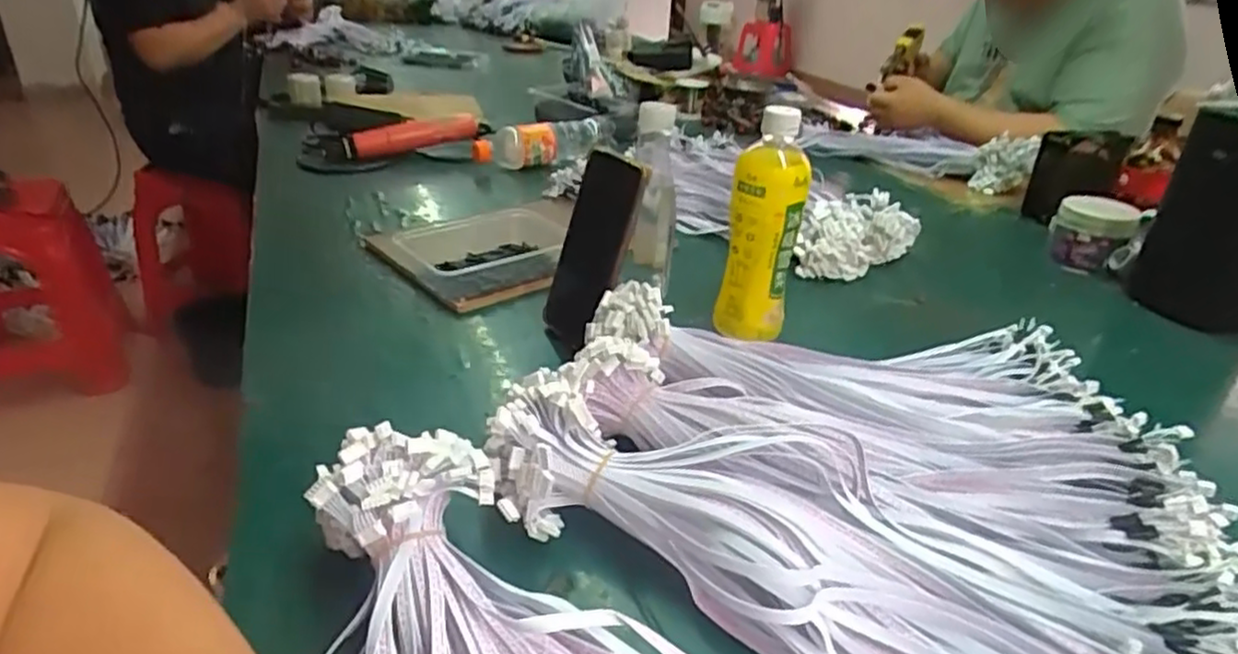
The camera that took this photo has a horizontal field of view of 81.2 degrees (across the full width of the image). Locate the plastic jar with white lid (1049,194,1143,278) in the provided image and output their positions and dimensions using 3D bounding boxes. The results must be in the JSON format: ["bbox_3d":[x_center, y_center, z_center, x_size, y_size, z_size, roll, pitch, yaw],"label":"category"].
[{"bbox_3d":[0.554,-0.109,0.851,0.081,0.073,0.082,22,34,30],"label":"plastic jar with white lid"}]

